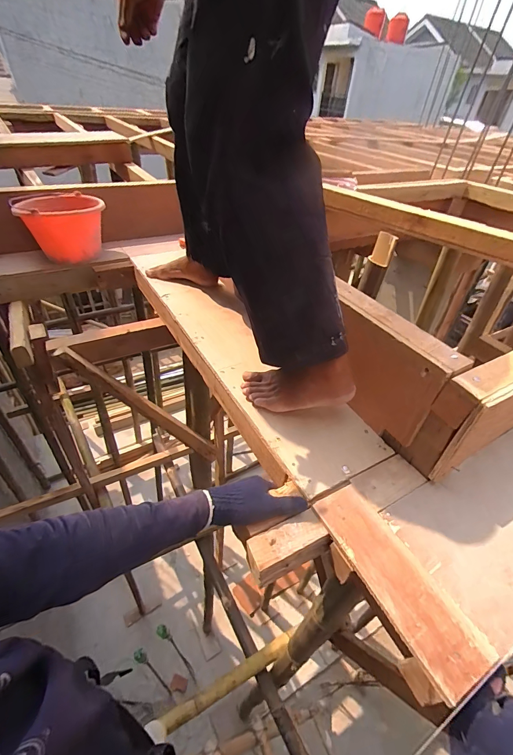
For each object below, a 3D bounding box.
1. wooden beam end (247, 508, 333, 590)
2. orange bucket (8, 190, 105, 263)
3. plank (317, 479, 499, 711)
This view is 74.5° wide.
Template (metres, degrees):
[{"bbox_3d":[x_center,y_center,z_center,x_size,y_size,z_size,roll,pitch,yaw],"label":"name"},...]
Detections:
[{"bbox_3d":[0.043,0.255,0.506,0.121,0.048,0.053,-15,45,-22],"label":"wooden beam end"},{"bbox_3d":[-0.638,-0.502,1.130,0.261,0.157,0.237,-7,42,-14],"label":"orange bucket"},{"bbox_3d":[0.185,0.266,0.461,0.087,0.013,0.252,-18,46,-24],"label":"plank"}]

